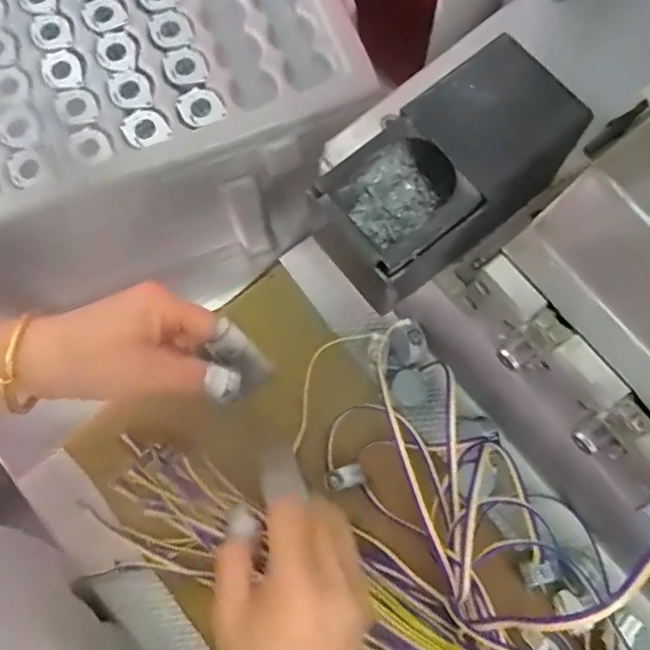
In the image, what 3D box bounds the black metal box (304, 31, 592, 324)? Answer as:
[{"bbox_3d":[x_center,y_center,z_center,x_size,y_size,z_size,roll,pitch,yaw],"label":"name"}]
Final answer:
[{"bbox_3d":[0.051,-0.061,0.267,0.111,0.064,0.067,-36,79,-6],"label":"black metal box"}]

